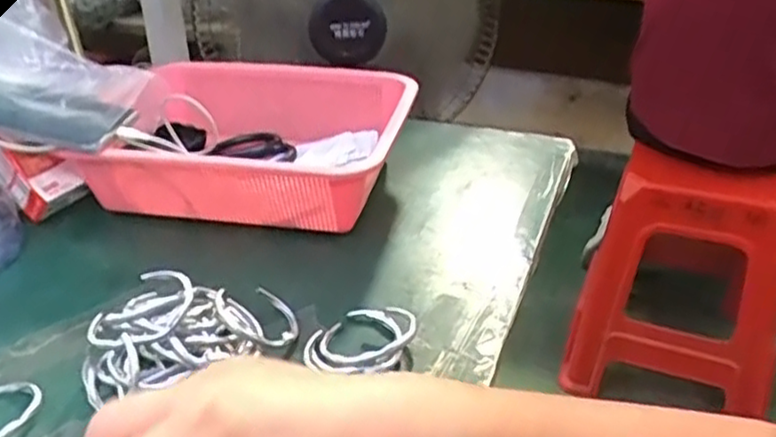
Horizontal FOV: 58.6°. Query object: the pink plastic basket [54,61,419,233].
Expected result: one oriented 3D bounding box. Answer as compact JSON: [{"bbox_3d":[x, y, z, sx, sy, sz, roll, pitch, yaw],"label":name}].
[{"bbox_3d":[-0.120,-0.068,0.655,0.279,0.093,0.194,4,31,9],"label":"pink plastic basket"}]

